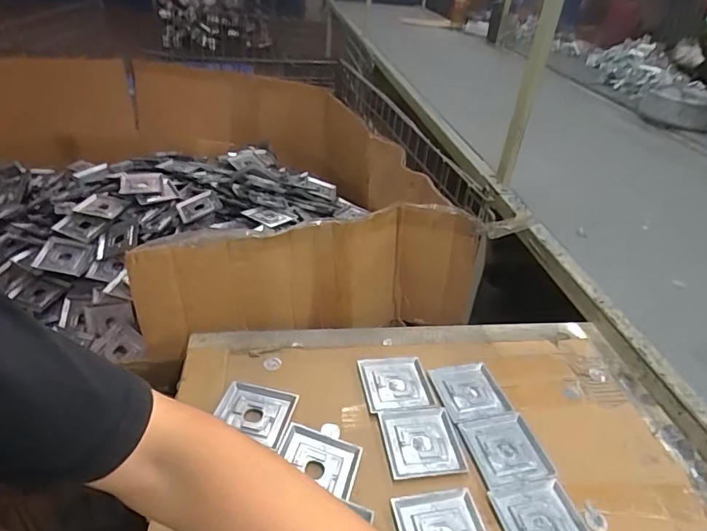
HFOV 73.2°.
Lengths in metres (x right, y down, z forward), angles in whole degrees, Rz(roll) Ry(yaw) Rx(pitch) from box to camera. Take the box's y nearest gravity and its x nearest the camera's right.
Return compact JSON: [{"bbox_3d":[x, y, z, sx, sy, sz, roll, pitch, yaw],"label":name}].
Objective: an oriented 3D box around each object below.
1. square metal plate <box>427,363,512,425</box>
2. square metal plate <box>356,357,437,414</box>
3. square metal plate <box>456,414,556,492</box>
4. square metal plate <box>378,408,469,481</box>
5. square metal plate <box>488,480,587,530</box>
[{"bbox_3d":[0.159,0.171,0.652,0.088,0.006,0.083,-5,36,-14],"label":"square metal plate"},{"bbox_3d":[0.059,0.160,0.654,0.087,0.005,0.089,-5,36,-13],"label":"square metal plate"},{"bbox_3d":[0.185,0.225,0.581,0.084,0.007,0.091,-4,36,-13],"label":"square metal plate"},{"bbox_3d":[0.083,0.214,0.581,0.089,0.004,0.091,-2,35,-9],"label":"square metal plate"},{"bbox_3d":[0.204,0.278,0.508,0.089,0.004,0.087,-4,36,-13],"label":"square metal plate"}]

